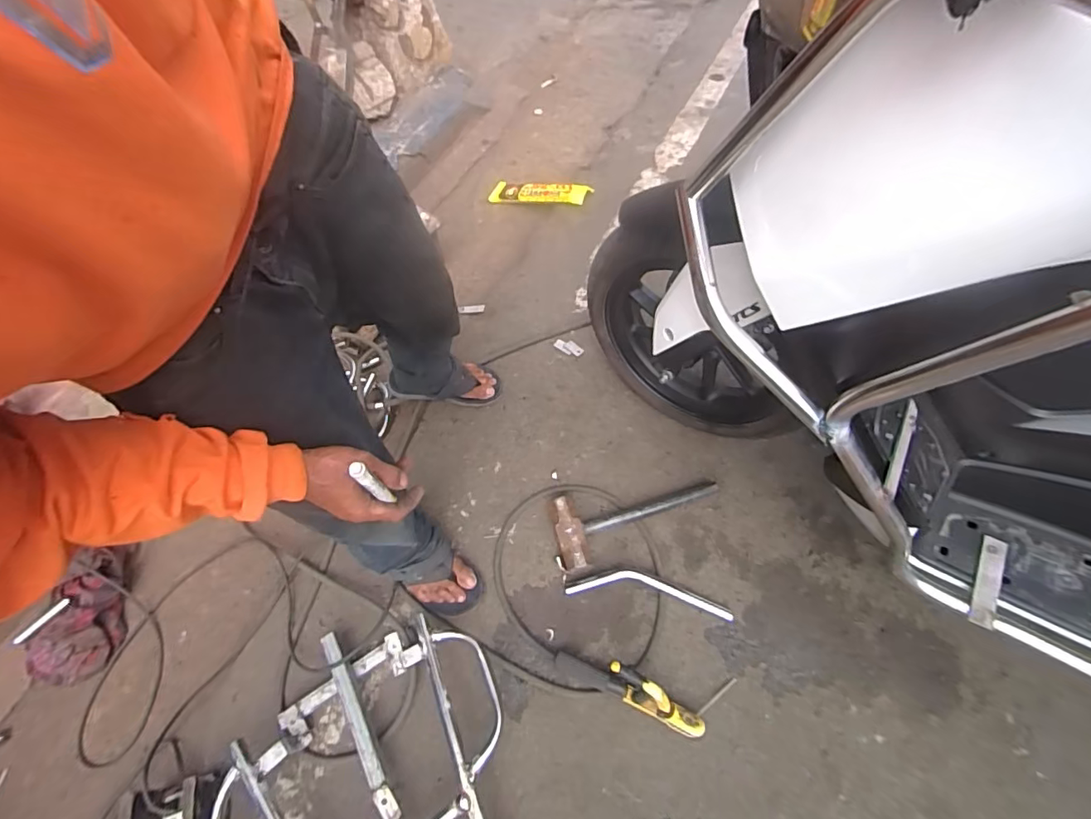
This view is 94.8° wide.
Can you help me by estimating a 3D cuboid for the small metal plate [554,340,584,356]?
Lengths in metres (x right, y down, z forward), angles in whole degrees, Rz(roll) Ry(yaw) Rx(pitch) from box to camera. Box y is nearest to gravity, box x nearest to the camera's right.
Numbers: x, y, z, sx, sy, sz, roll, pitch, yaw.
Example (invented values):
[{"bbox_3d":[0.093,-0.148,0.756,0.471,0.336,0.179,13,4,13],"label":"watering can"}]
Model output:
[{"bbox_3d":[0.057,-0.151,1.217,0.073,0.004,0.037,31,68,18],"label":"small metal plate"}]

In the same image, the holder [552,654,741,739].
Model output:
[{"bbox_3d":[0.160,0.461,0.818,0.298,0.083,0.091,9,62,8],"label":"holder"}]

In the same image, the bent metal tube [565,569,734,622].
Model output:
[{"bbox_3d":[0.187,0.330,0.918,0.291,0.024,0.057,7,61,7],"label":"bent metal tube"}]

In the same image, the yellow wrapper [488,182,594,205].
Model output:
[{"bbox_3d":[-0.022,-0.665,1.544,0.344,0.042,0.065,12,63,25],"label":"yellow wrapper"}]

